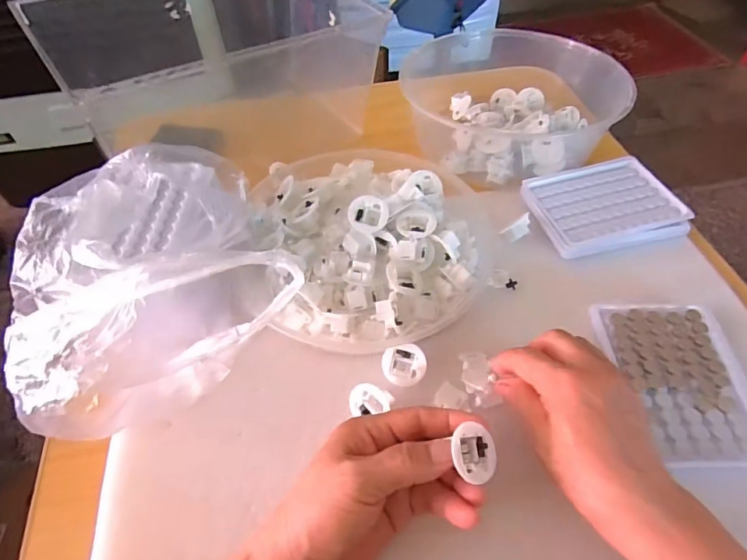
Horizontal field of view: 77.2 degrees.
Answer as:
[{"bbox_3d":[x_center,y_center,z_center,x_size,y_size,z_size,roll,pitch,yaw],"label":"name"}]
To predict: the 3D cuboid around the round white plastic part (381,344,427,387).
[{"bbox_3d":[0.023,0.064,0.355,0.032,0.008,0.030,-1,85,8],"label":"round white plastic part"}]

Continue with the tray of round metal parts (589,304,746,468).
[{"bbox_3d":[0.228,0.072,0.347,0.091,0.011,0.128,-4,53,-2],"label":"tray of round metal parts"}]

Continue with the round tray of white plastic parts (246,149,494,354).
[{"bbox_3d":[0.001,-0.049,0.412,0.209,0.056,0.228,-1,53,1],"label":"round tray of white plastic parts"}]

